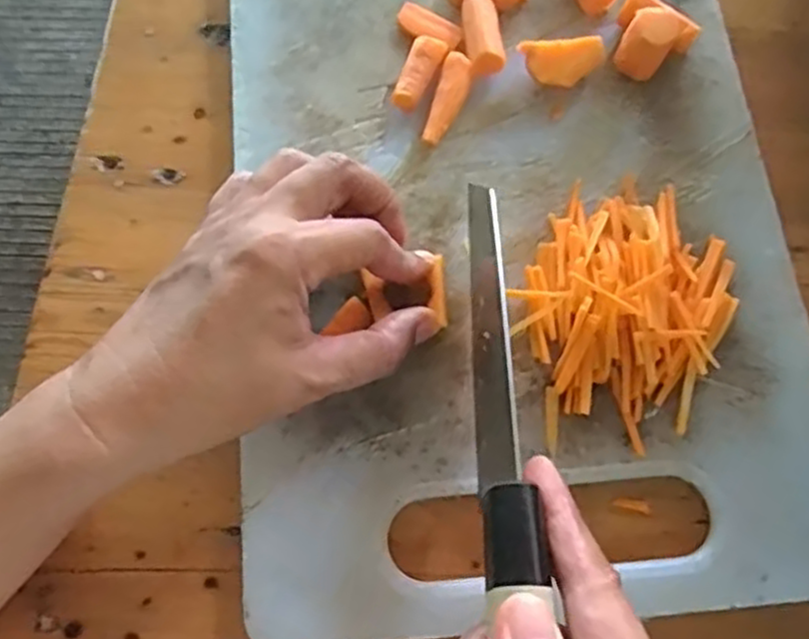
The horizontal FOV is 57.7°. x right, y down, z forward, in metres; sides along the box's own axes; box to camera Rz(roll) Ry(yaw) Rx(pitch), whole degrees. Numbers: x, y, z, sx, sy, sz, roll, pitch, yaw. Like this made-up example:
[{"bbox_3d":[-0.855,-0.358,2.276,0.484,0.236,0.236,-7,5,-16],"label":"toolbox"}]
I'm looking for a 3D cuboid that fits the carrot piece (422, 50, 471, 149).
[{"bbox_3d":[0.021,-0.106,0.356,0.013,0.013,0.046,14,72,6],"label":"carrot piece"}]

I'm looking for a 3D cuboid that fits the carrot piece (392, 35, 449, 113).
[{"bbox_3d":[0.008,-0.120,0.361,0.015,0.013,0.038,21,73,8],"label":"carrot piece"}]

